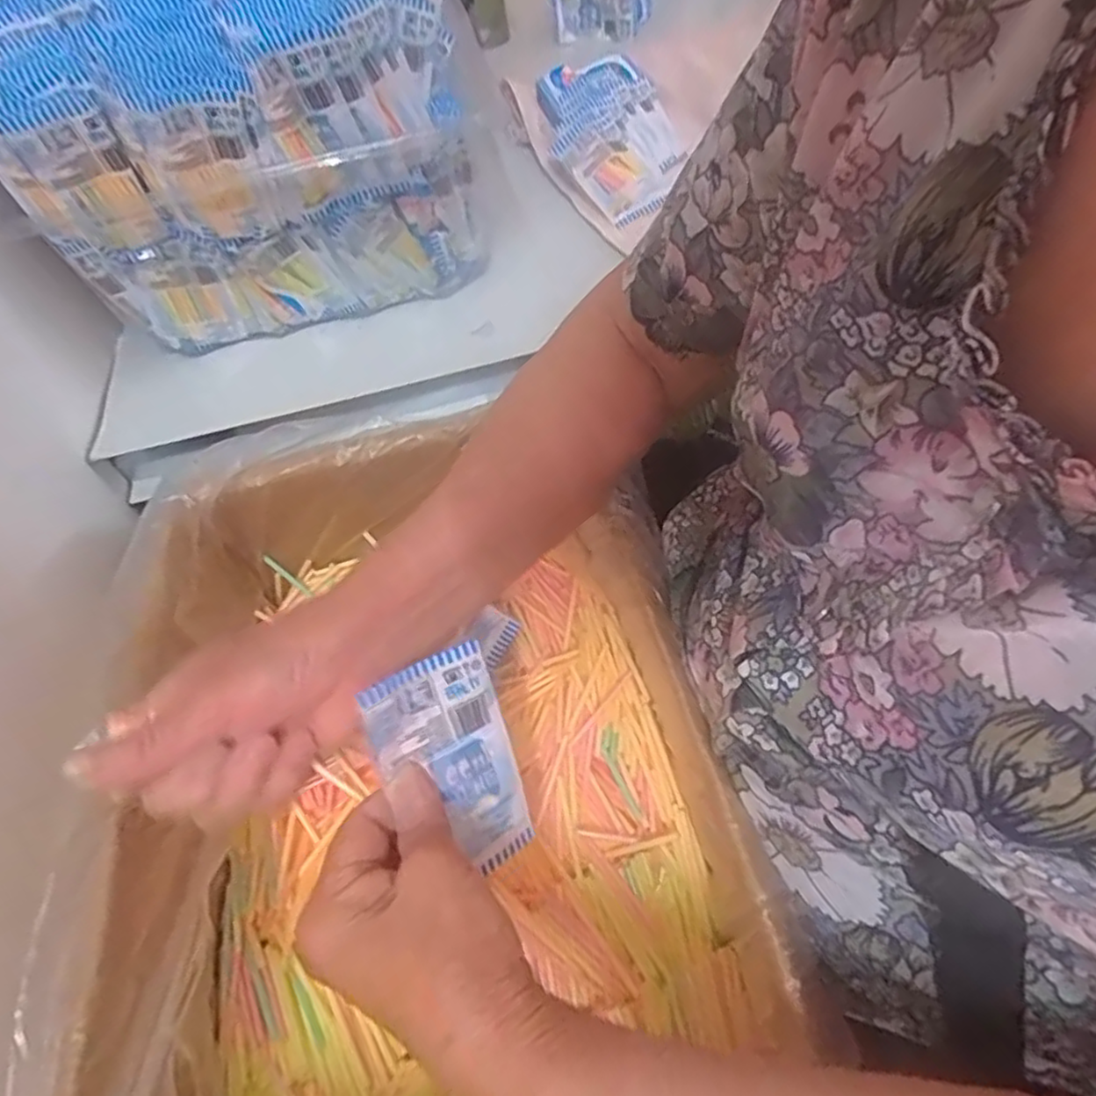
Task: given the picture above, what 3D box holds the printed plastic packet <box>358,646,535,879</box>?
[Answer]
[{"bbox_3d":[-0.043,0.101,0.304,0.062,0.009,0.101,-20,92,-34],"label":"printed plastic packet"}]

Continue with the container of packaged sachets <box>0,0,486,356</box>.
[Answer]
[{"bbox_3d":[-0.227,-0.359,0.543,0.318,0.192,0.367,-10,55,-2],"label":"container of packaged sachets"}]

